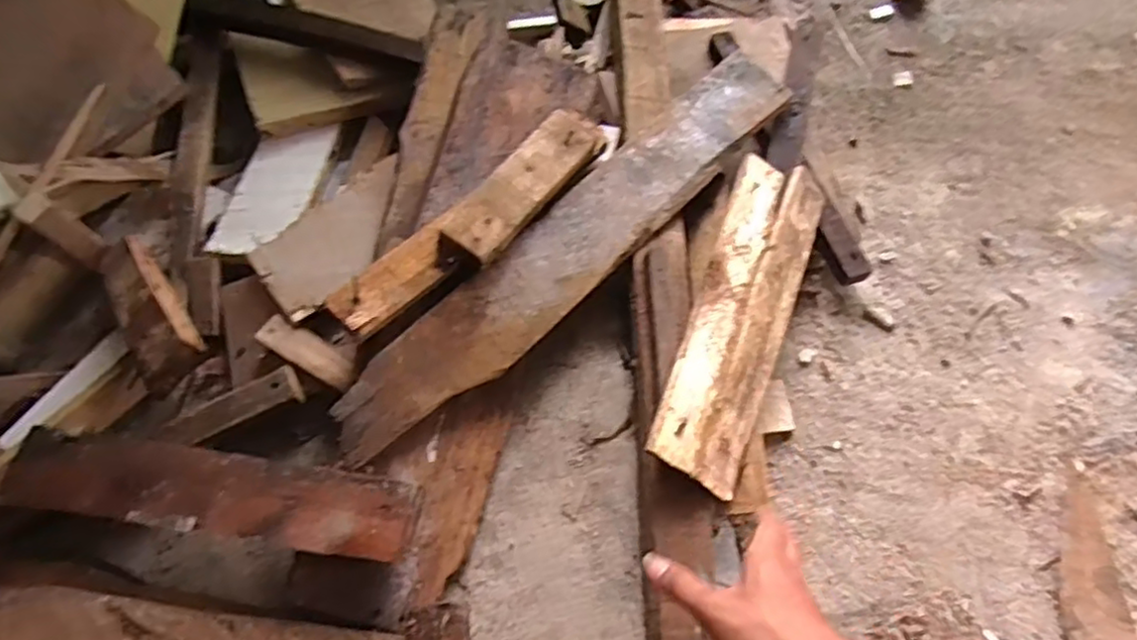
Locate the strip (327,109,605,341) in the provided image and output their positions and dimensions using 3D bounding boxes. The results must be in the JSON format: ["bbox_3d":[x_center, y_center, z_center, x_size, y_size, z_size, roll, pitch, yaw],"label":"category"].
[{"bbox_3d":[-0.074,-0.087,0.612,0.064,0.036,0.295,40,71,17],"label":"strip"}]

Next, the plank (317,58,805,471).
[{"bbox_3d":[0.016,-0.077,0.629,0.084,0.019,0.531,40,70,21],"label":"plank"}]

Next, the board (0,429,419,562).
[{"bbox_3d":[-0.273,0.128,0.520,0.317,0.015,0.057,7,66,7],"label":"board"}]

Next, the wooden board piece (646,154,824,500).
[{"bbox_3d":[0.155,-0.012,0.607,0.089,0.018,0.329,32,61,-13],"label":"wooden board piece"}]

